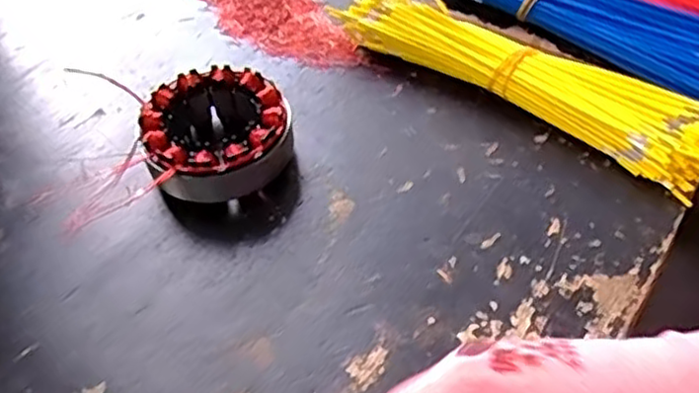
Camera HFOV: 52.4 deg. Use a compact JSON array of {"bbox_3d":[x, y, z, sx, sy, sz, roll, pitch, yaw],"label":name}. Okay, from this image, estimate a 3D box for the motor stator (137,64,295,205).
[{"bbox_3d":[-0.077,-0.034,0.422,0.084,0.038,0.088,6,49,7],"label":"motor stator"}]

